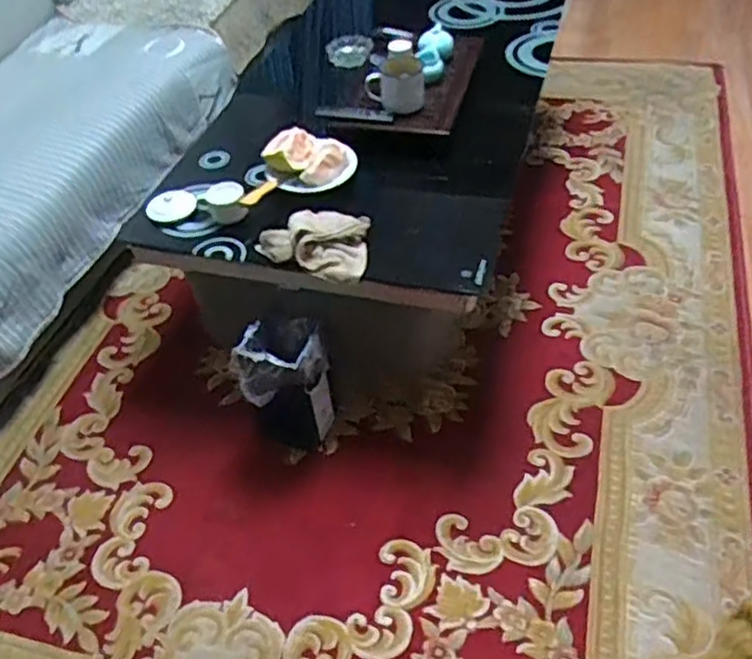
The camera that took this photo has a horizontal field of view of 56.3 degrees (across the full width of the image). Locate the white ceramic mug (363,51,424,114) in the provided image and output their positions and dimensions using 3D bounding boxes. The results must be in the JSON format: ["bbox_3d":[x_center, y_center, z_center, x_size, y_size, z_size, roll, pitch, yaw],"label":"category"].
[{"bbox_3d":[0.042,-0.544,1.565,0.131,0.116,0.085,-2,47,2],"label":"white ceramic mug"}]

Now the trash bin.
[{"bbox_3d":[-0.184,0.123,1.488,0.177,0.305,0.162,-6,46,-1],"label":"trash bin"}]

